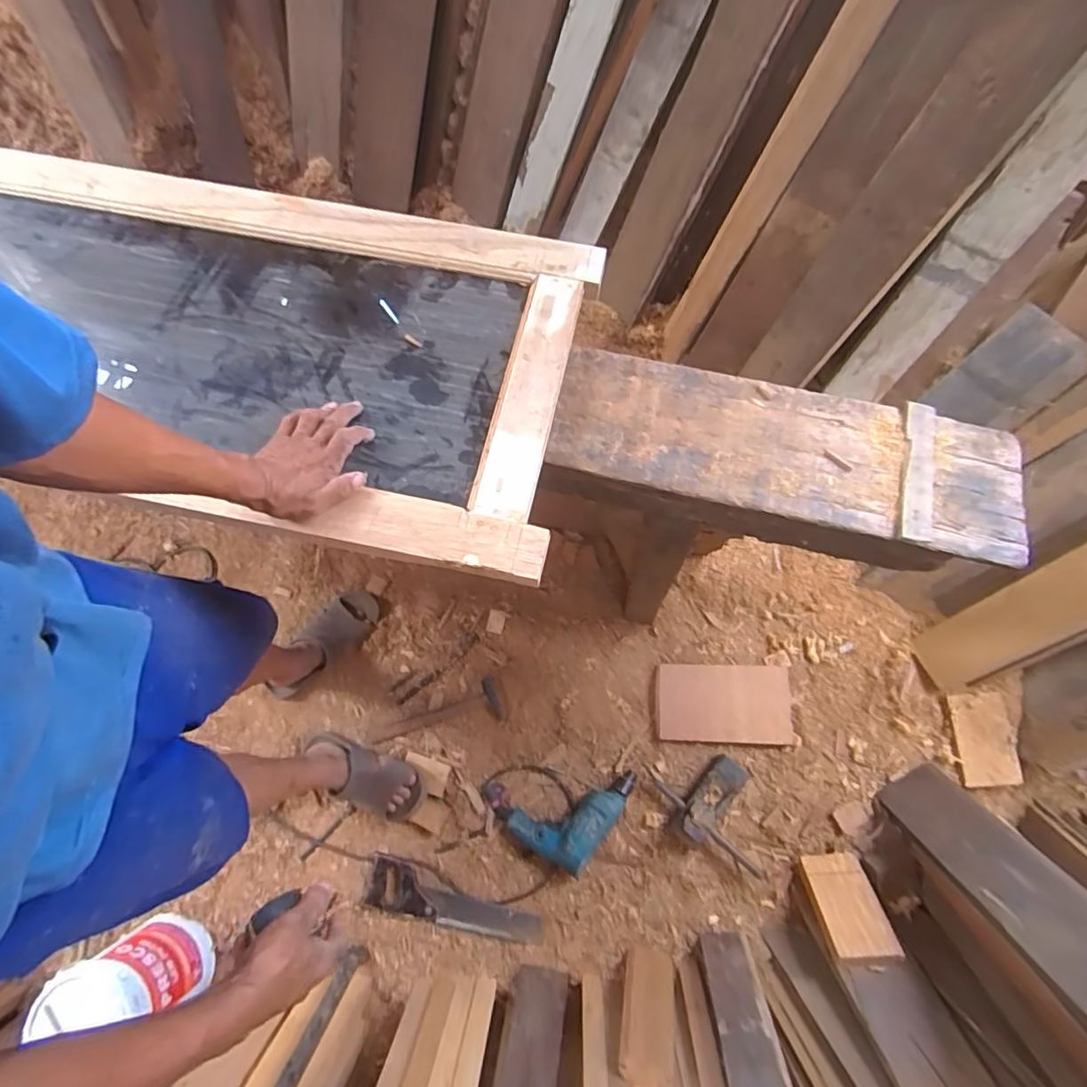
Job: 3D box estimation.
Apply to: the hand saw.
[{"bbox_3d":[-0.170,0.691,1.083,0.344,0.021,0.089,11,73,6],"label":"hand saw"}]

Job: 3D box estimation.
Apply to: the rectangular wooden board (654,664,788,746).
[{"bbox_3d":[0.367,0.330,1.162,0.263,0.024,0.151,-2,73,15],"label":"rectangular wooden board"}]

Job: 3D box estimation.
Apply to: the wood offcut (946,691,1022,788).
[{"bbox_3d":[0.843,0.373,1.077,0.107,0.013,0.165,0,72,2],"label":"wood offcut"}]

